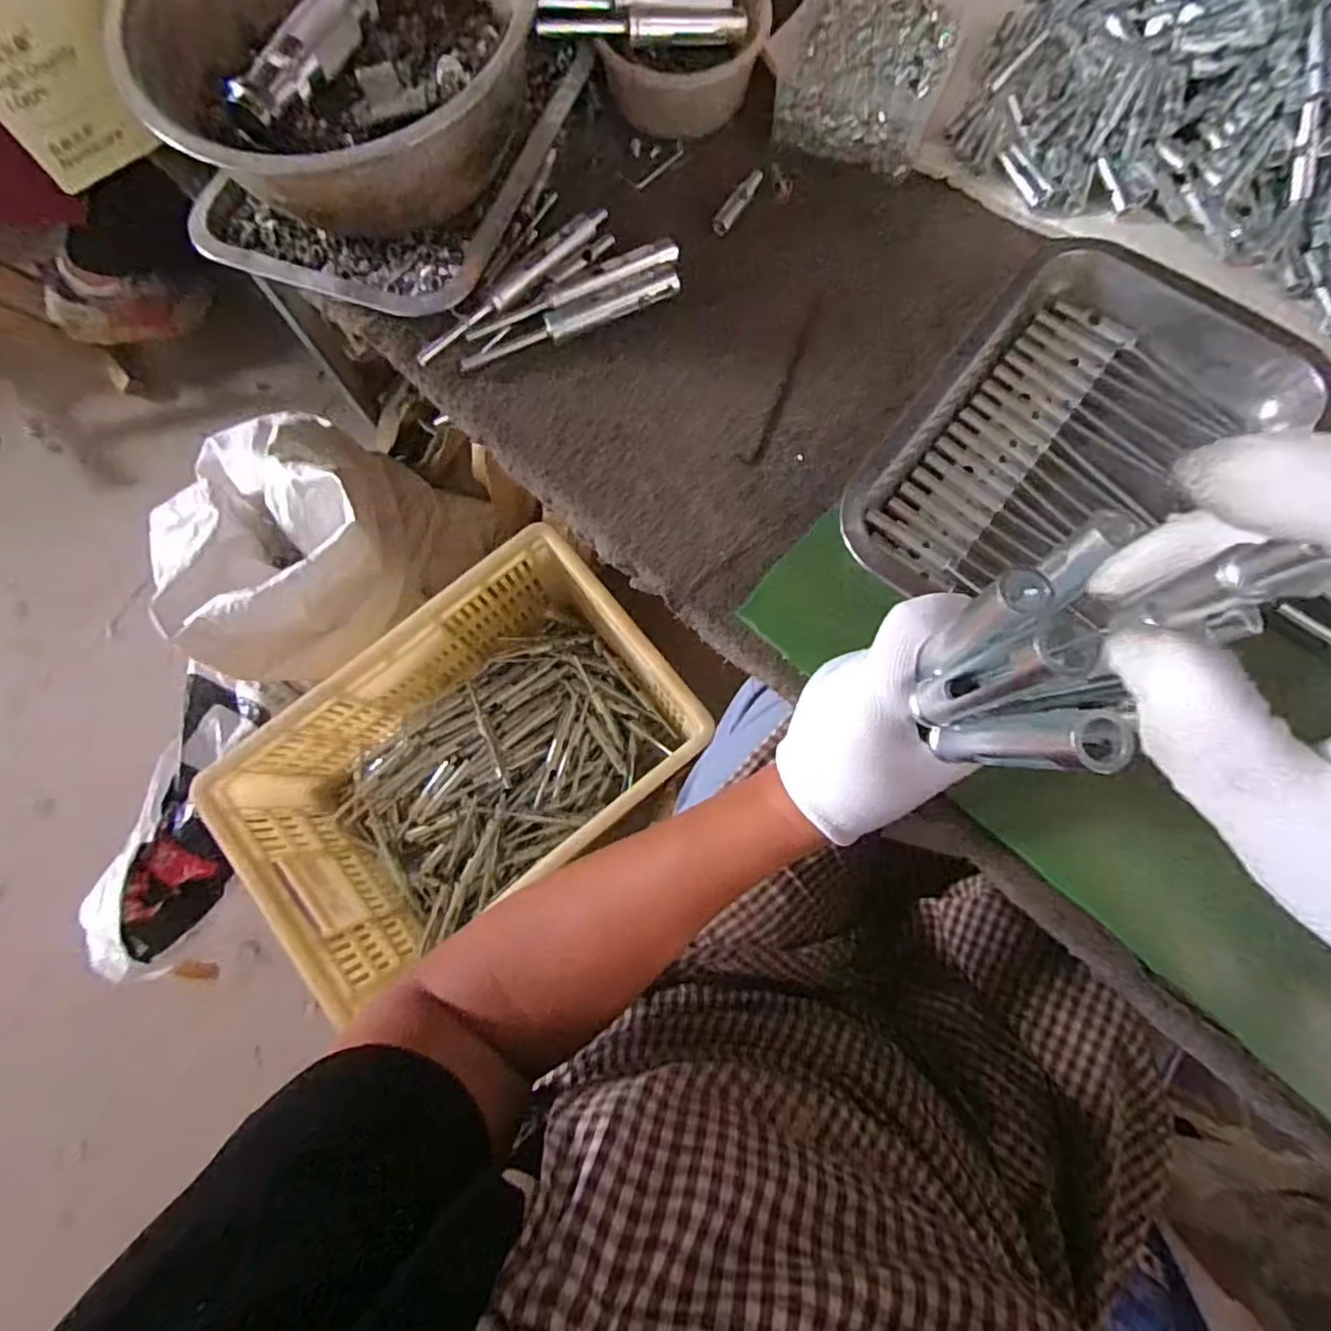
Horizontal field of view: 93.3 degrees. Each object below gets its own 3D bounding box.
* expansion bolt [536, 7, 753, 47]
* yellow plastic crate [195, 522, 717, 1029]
[{"bbox_3d":[-0.012,-0.404,0.398,0.136,0.013,0.014,-16,82,-14],"label":"expansion bolt"},{"bbox_3d":[-0.233,0.110,0.767,0.449,0.227,0.275,-38,80,-8],"label":"yellow plastic crate"}]

